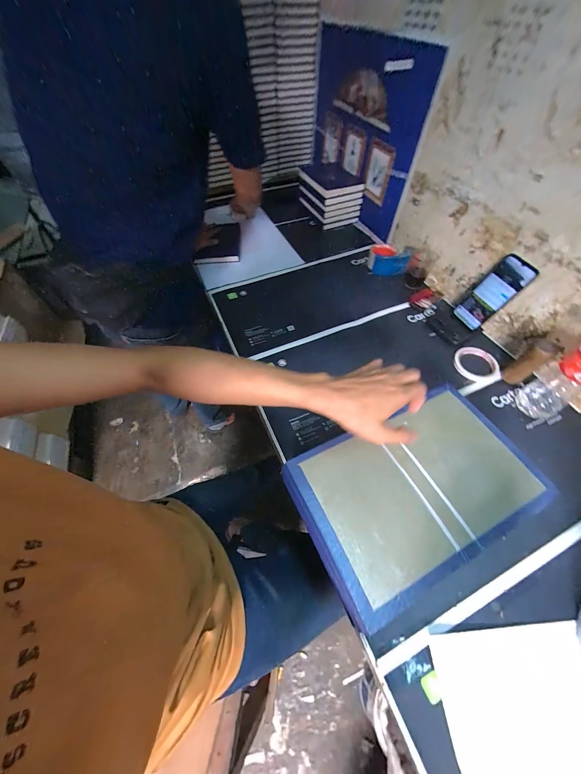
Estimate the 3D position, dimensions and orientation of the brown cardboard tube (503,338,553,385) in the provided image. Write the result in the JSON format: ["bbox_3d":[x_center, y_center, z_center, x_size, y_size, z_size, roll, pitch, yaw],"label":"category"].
[{"bbox_3d":[0.507,-0.051,0.560,0.032,0.120,0.038,-28,61,-17],"label":"brown cardboard tube"}]

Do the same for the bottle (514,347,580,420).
[{"bbox_3d":[0.537,-0.023,0.489,0.071,0.225,0.077,-23,60,-14],"label":"bottle"}]

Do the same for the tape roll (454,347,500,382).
[{"bbox_3d":[0.449,-0.057,0.630,0.105,0.012,0.098,0,57,0],"label":"tape roll"}]

